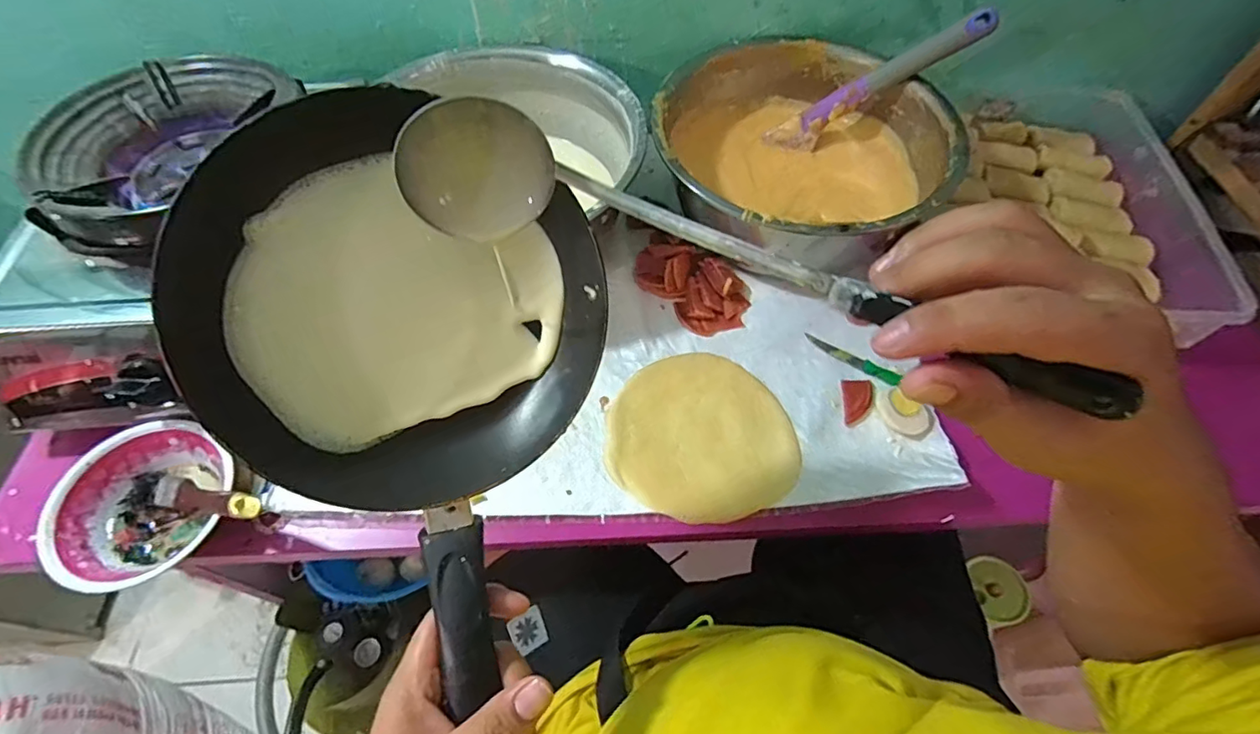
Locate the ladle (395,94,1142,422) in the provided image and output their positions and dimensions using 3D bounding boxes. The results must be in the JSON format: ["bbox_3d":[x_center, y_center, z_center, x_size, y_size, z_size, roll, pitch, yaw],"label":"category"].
[{"bbox_3d":[0.028,-0.047,0.232,0.295,0.056,0.054,25,61,15],"label":"ladle"}]

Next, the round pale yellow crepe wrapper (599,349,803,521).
[{"bbox_3d":[0.067,0.059,0.521,0.168,0.005,0.160,0,58,0],"label":"round pale yellow crepe wrapper"}]

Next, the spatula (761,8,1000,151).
[{"bbox_3d":[0.270,-0.308,0.625,0.240,0.038,0.028,-26,57,18],"label":"spatula"}]

